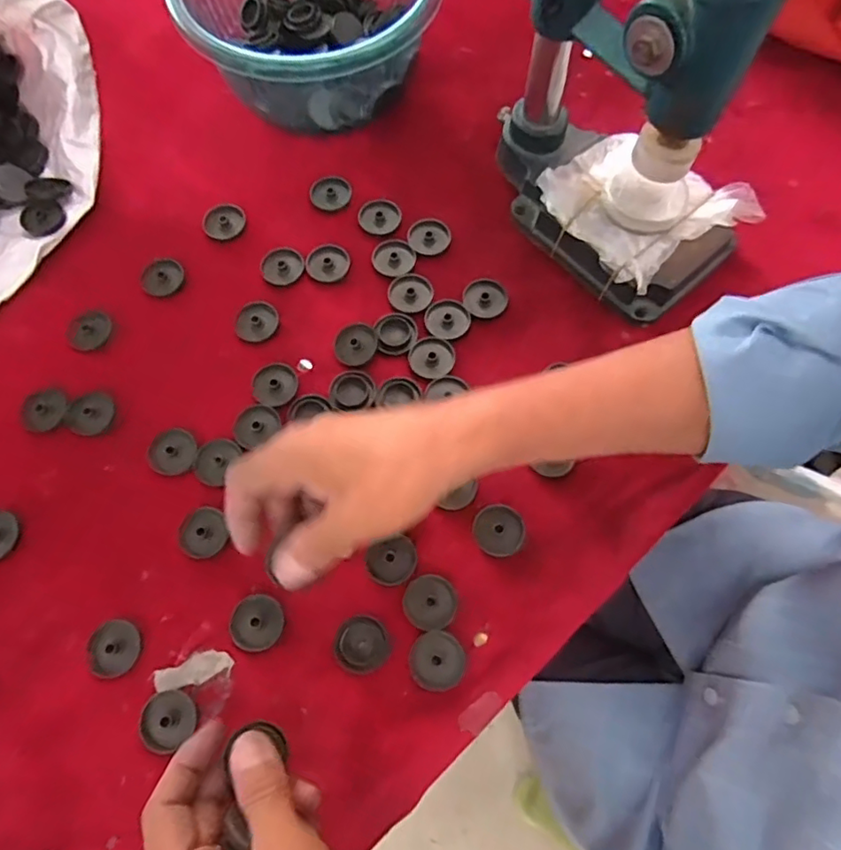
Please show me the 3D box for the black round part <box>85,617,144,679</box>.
[{"bbox_3d":[-0.188,0.137,0.355,0.028,0.008,0.032,24,72,9],"label":"black round part"}]

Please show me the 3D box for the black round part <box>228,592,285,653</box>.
[{"bbox_3d":[-0.103,0.123,0.363,0.033,0.006,0.033,0,70,1],"label":"black round part"}]

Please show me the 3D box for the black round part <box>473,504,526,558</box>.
[{"bbox_3d":[0.052,0.068,0.380,0.033,0.004,0.033,21,71,8],"label":"black round part"}]

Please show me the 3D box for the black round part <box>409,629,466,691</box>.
[{"bbox_3d":[0.011,0.144,0.355,0.034,0.004,0.034,0,70,1],"label":"black round part"}]

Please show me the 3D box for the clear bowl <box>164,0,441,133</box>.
[{"bbox_3d":[-0.092,-0.346,0.487,0.206,0.091,0.221,0,70,1],"label":"clear bowl"}]

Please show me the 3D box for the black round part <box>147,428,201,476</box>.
[{"bbox_3d":[-0.171,0.018,0.402,0.035,0.005,0.033,0,70,1],"label":"black round part"}]

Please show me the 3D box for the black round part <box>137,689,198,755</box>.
[{"bbox_3d":[-0.150,0.174,0.343,0.030,0.008,0.032,0,70,1],"label":"black round part"}]

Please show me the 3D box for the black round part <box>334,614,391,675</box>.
[{"bbox_3d":[-0.035,0.134,0.356,0.033,0.008,0.032,0,70,1],"label":"black round part"}]

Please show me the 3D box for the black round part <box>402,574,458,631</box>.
[{"bbox_3d":[0.006,0.111,0.365,0.033,0.006,0.033,0,70,1],"label":"black round part"}]

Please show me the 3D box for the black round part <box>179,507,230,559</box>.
[{"bbox_3d":[-0.141,0.071,0.381,0.029,0.006,0.032,27,72,10],"label":"black round part"}]

